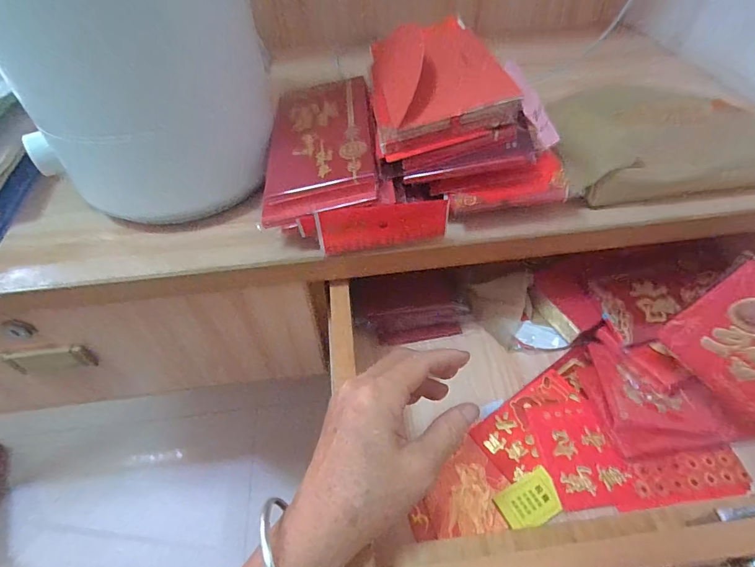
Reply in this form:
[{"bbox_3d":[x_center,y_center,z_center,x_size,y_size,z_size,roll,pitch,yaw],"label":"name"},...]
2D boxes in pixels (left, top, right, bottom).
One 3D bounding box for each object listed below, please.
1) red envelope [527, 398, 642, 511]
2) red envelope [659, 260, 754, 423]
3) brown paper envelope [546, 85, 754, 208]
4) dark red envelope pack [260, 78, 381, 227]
[{"bbox_3d":[0.180,0.150,0.374,0.069,0.006,0.094,-9,49,-6],"label":"red envelope"},{"bbox_3d":[0.293,0.048,0.328,0.098,0.089,0.010,48,27,18],"label":"red envelope"},{"bbox_3d":[0.275,-0.135,0.384,0.243,0.039,0.127,-7,49,-4],"label":"brown paper envelope"},{"bbox_3d":[-0.048,-0.126,0.368,0.089,0.026,0.185,-4,48,-1],"label":"dark red envelope pack"}]

